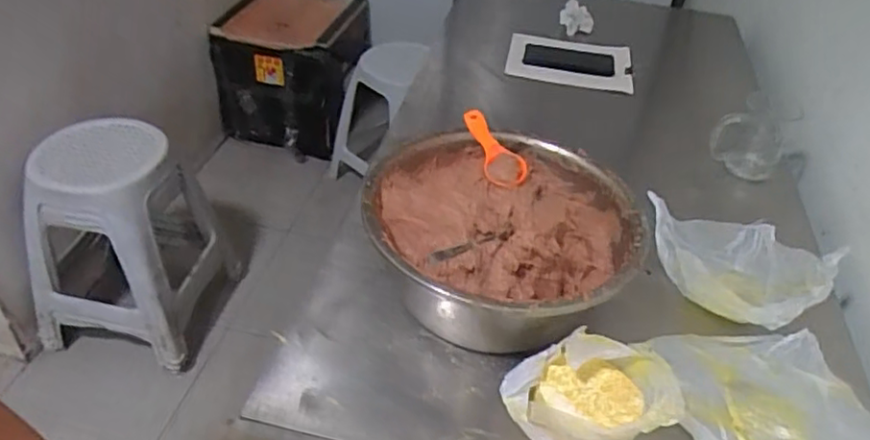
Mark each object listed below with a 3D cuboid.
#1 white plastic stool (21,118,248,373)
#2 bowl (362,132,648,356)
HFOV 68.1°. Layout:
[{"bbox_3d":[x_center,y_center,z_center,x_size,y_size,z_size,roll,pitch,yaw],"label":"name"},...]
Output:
[{"bbox_3d":[-0.719,0.030,1.532,0.364,0.525,0.399,9,40,6],"label":"white plastic stool"},{"bbox_3d":[0.070,0.018,0.700,0.274,0.152,0.274,3,40,-2],"label":"bowl"}]

